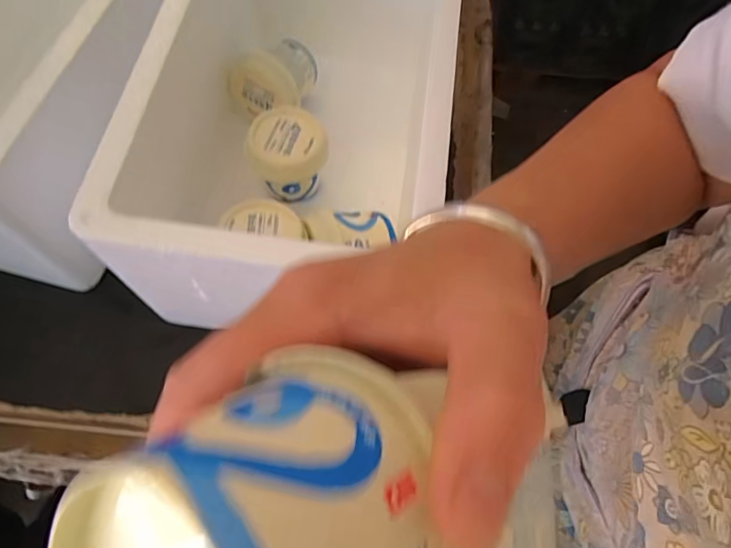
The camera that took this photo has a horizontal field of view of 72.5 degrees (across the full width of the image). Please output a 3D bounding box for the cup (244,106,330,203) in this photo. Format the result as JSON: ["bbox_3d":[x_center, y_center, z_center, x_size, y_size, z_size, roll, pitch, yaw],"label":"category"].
[{"bbox_3d":[-0.067,-0.102,0.447,0.065,0.063,0.065,1,65,-2],"label":"cup"}]

